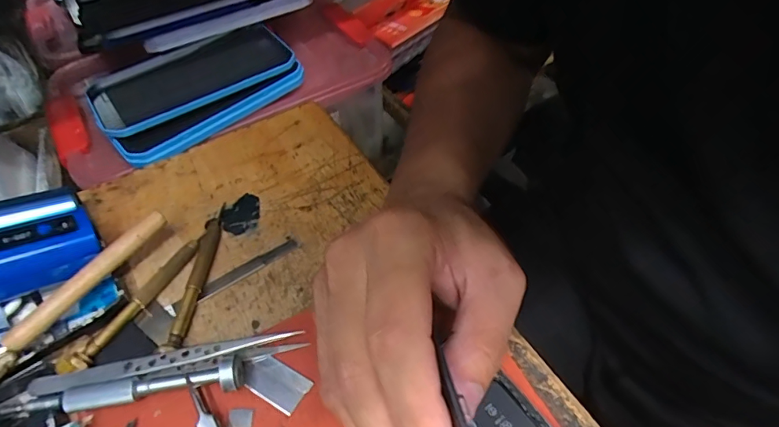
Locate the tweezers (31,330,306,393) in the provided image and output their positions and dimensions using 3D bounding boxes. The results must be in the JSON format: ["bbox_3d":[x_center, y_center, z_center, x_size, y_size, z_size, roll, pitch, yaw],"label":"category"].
[{"bbox_3d":[-0.110,0.074,0.233,0.130,0.018,0.013,-9,51,-5],"label":"tweezers"}]

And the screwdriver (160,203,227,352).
[{"bbox_3d":[-0.114,0.034,0.277,0.012,0.008,0.106,-3,51,0],"label":"screwdriver"}]

